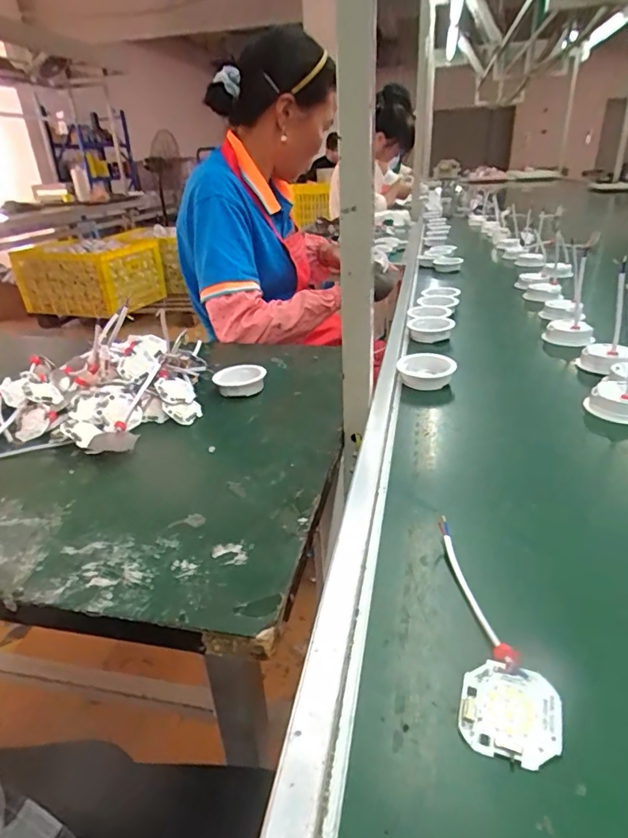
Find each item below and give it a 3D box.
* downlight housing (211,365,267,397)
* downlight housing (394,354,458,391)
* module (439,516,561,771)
[{"bbox_3d":[-0.105,-0.052,0.711,0.065,0.028,0.062,10,29,23],"label":"downlight housing"},{"bbox_3d":[0.145,-0.060,0.663,0.069,0.032,0.066,0,27,4],"label":"downlight housing"},{"bbox_3d":[0.108,0.124,0.311,0.049,0.013,0.158,3,27,9],"label":"module"}]

